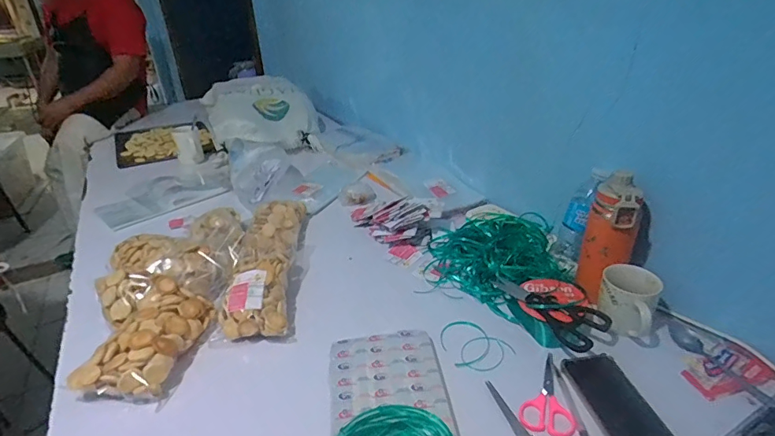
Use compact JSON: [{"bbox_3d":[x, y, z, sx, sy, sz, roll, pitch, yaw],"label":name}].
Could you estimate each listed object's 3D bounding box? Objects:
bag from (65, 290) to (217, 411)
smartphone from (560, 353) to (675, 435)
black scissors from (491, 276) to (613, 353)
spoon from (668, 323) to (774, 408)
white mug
[{"bbox_3d":[-0.368,0.189,0.695,0.119,0.069,0.187,3,29,10],"label":"bag"},{"bbox_3d":[0.299,0.244,0.579,0.076,0.010,0.162,-16,34,-2],"label":"smartphone"},{"bbox_3d":[0.250,0.144,0.721,0.072,0.023,0.192,-37,43,-29],"label":"black scissors"},{"bbox_3d":[0.473,0.208,0.647,0.036,0.015,0.162,-6,28,-7],"label":"spoon"},{"bbox_3d":[0.378,0.130,0.704,0.083,0.092,0.078,16,33,30],"label":"white mug"}]

